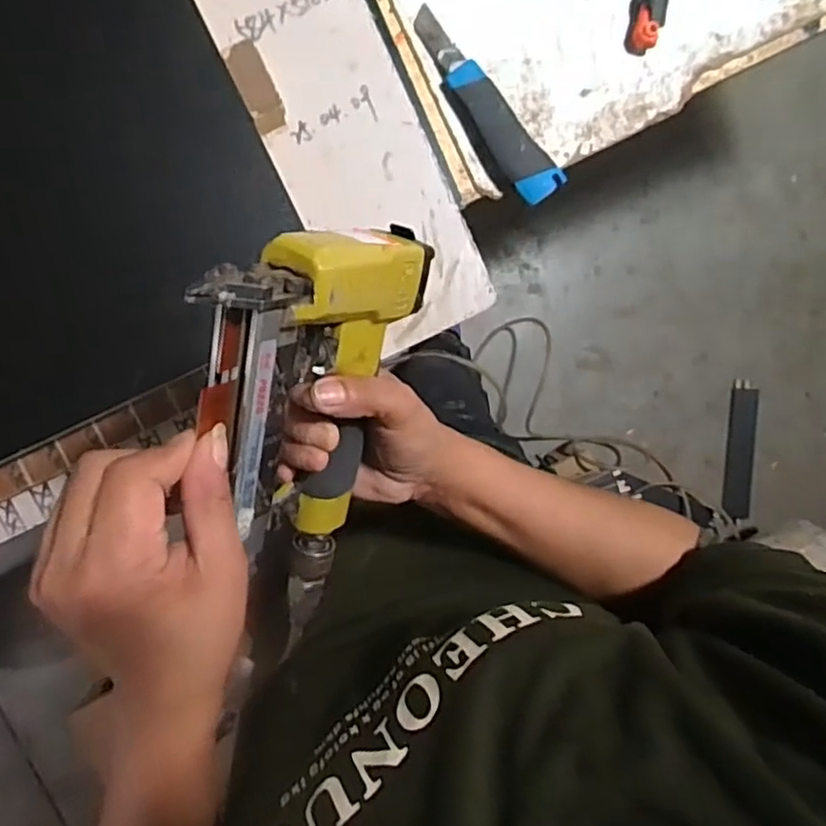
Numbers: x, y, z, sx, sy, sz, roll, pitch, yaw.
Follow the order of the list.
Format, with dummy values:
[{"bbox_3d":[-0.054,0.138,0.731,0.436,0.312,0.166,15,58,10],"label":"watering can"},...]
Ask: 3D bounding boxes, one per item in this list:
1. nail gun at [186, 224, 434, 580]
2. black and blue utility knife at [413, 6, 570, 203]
[{"bbox_3d":[-0.064,0.005,0.351,0.057,0.137,0.213,28,126,27],"label":"nail gun"},{"bbox_3d":[0.063,-0.253,0.535,0.039,0.021,0.176,-35,98,-2],"label":"black and blue utility knife"}]

